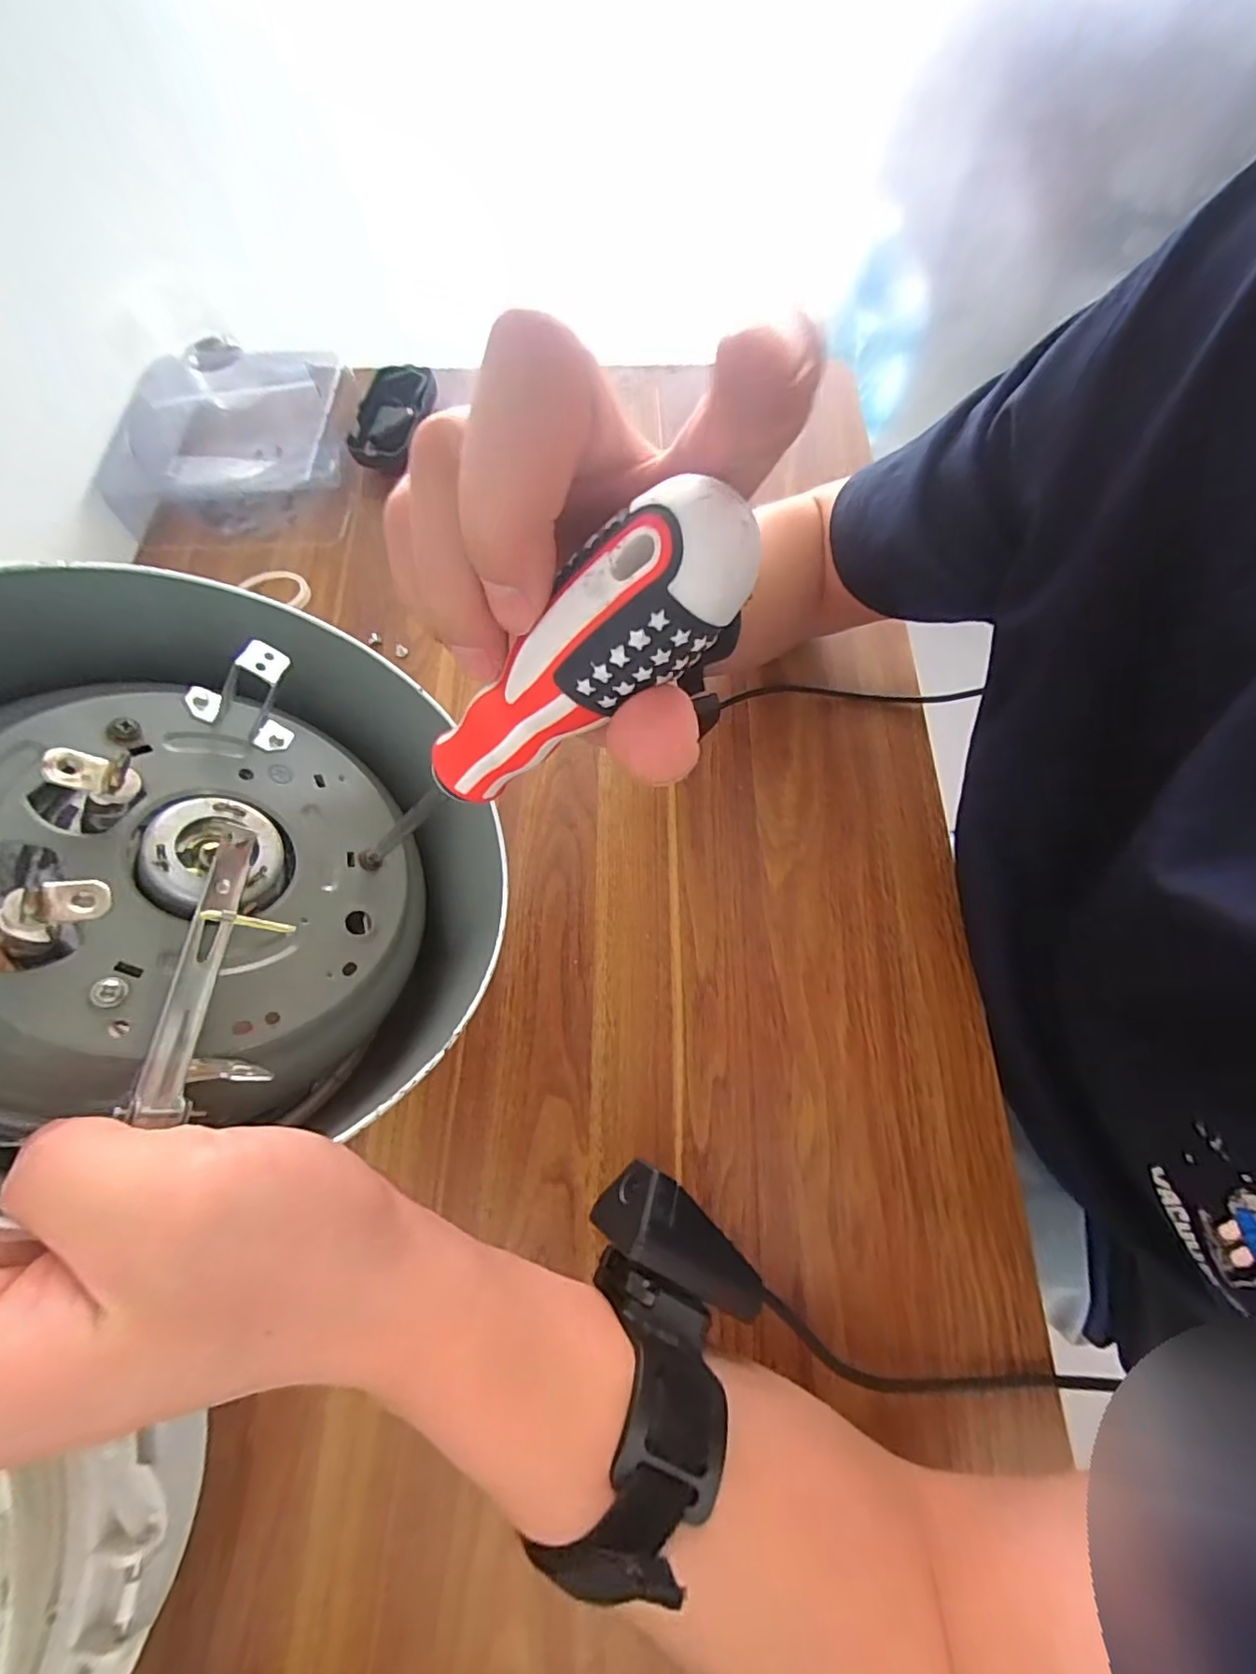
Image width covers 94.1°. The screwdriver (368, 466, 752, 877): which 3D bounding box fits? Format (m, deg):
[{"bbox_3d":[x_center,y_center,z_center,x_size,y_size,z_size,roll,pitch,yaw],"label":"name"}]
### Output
[{"bbox_3d":[-0.033,-0.029,0.160,0.023,0.156,0.025,8,62,-43],"label":"screwdriver"}]

